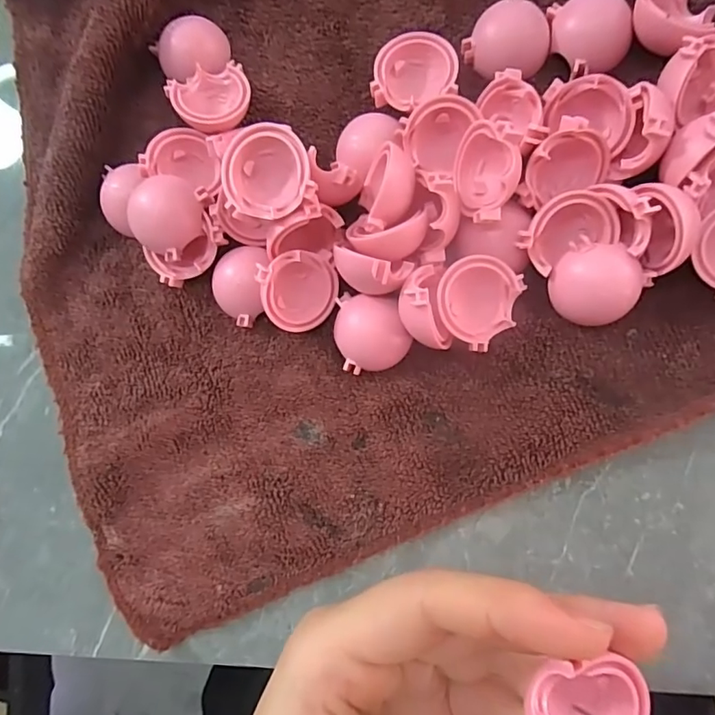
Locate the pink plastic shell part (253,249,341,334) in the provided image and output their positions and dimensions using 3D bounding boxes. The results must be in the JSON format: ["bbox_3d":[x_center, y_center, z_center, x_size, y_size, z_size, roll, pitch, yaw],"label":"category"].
[{"bbox_3d":[-0.020,-0.023,0.185,0.028,0.016,0.031,-11,98,-3],"label":"pink plastic shell part"}]

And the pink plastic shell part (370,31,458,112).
[{"bbox_3d":[0.022,-0.105,0.191,0.030,0.015,0.026,3,85,8],"label":"pink plastic shell part"}]

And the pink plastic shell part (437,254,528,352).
[{"bbox_3d":[0.042,-0.019,0.179,0.027,0.017,0.030,21,89,10],"label":"pink plastic shell part"}]

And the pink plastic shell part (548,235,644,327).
[{"bbox_3d":[0.080,-0.024,0.173,0.028,0.017,0.025,33,91,10],"label":"pink plastic shell part"}]

